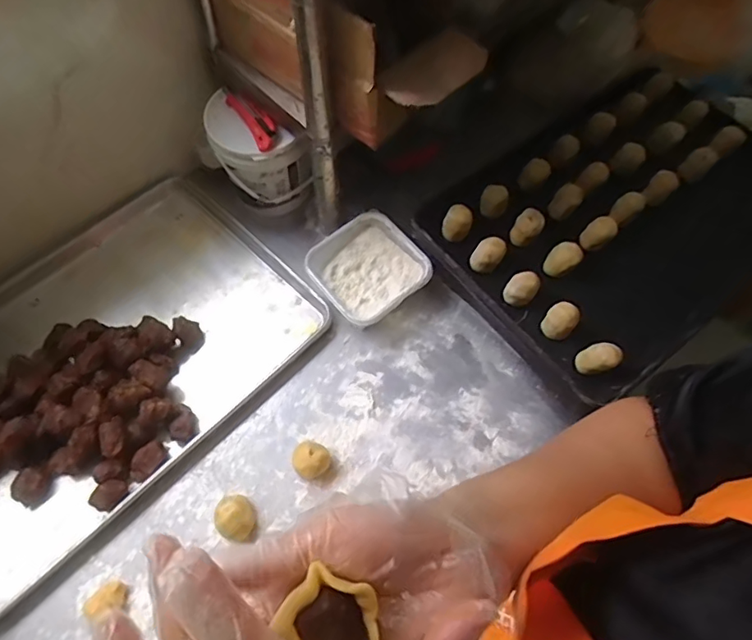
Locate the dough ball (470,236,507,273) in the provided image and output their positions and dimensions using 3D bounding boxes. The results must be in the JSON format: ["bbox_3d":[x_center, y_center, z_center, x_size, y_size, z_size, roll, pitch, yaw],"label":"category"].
[{"bbox_3d":[0.169,-0.099,0.792,0.043,0.038,0.047,0,64,-1],"label":"dough ball"}]

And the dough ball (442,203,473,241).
[{"bbox_3d":[0.126,-0.150,0.816,0.046,0.044,0.037,13,65,5],"label":"dough ball"}]

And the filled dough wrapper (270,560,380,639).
[{"bbox_3d":[-0.016,0.142,0.247,0.050,0.021,0.034,27,67,11],"label":"filled dough wrapper"}]

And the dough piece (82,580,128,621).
[{"bbox_3d":[-0.331,0.341,0.645,0.051,0.025,0.032,-24,67,-12],"label":"dough piece"}]

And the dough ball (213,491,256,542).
[{"bbox_3d":[-0.182,0.255,0.685,0.052,0.041,0.051,0,64,-1],"label":"dough ball"}]

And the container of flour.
[{"bbox_3d":[-0.017,-0.079,0.844,0.160,0.058,0.162,-36,70,-16],"label":"container of flour"}]

